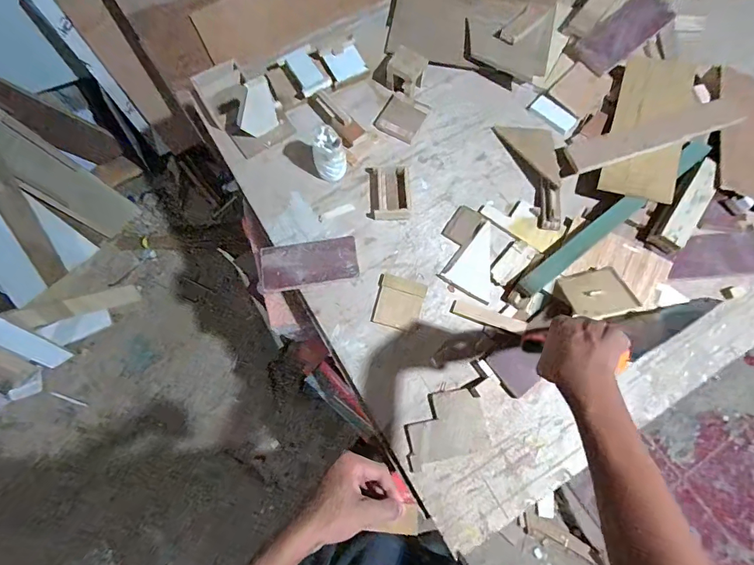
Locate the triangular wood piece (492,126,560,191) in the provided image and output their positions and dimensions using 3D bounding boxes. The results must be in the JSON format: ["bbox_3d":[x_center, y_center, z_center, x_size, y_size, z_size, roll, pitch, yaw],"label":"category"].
[{"bbox_3d":[0.355,-0.295,0.885,0.091,0.018,0.195,-32,74,-8],"label":"triangular wood piece"}]

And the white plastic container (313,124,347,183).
[{"bbox_3d":[-0.099,-0.264,0.832,0.065,0.110,0.061,0,73,1],"label":"white plastic container"}]

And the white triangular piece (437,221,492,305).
[{"bbox_3d":[0.214,-0.034,0.812,0.105,0.007,0.150,42,78,14],"label":"white triangular piece"}]

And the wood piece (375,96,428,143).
[{"bbox_3d":[0.054,-0.375,0.923,0.096,0.004,0.094,27,75,5],"label":"wood piece"}]

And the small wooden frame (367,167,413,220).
[{"bbox_3d":[0.026,-0.191,0.856,0.089,0.019,0.116,-1,72,2],"label":"small wooden frame"}]

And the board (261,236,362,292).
[{"bbox_3d":[-0.140,-0.039,0.805,0.198,0.025,0.087,-11,72,-2],"label":"board"}]

